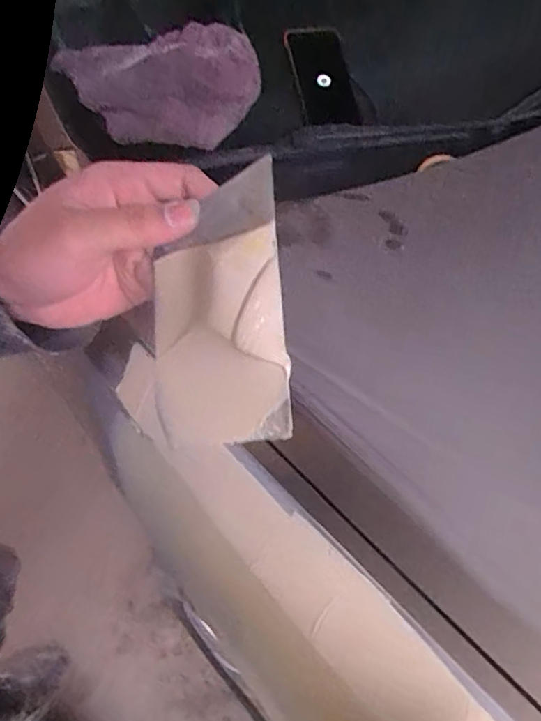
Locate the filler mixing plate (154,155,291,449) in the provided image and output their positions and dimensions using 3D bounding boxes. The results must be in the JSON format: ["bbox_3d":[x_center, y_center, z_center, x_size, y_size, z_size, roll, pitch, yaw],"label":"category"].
[{"bbox_3d":[-0.029,-0.027,0.267,0.072,0.011,0.136,-13,73,25],"label":"filler mixing plate"}]

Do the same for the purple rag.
[{"bbox_3d":[-0.124,-0.328,0.653,0.233,0.051,0.161,-19,94,-1],"label":"purple rag"}]

